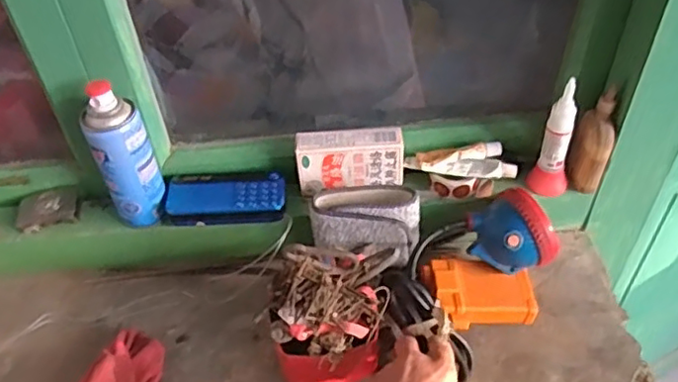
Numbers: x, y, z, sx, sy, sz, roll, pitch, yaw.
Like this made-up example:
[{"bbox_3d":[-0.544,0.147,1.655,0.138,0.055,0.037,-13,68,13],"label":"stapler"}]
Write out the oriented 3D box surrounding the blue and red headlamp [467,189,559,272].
[{"bbox_3d":[0.163,0.041,0.594,0.063,0.061,0.074,-28,50,-21],"label":"blue and red headlamp"}]

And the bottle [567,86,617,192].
[{"bbox_3d":[0.249,-0.048,0.604,0.033,0.105,0.030,0,46,4],"label":"bottle"}]

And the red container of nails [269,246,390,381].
[{"bbox_3d":[-0.006,0.113,0.557,0.088,0.133,0.092,14,48,17],"label":"red container of nails"}]

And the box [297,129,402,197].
[{"bbox_3d":[0.012,-0.032,0.635,0.106,0.057,0.031,-4,46,0],"label":"box"}]

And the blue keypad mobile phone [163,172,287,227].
[{"bbox_3d":[-0.116,0.009,0.633,0.119,0.021,0.055,-7,46,-2],"label":"blue keypad mobile phone"}]

